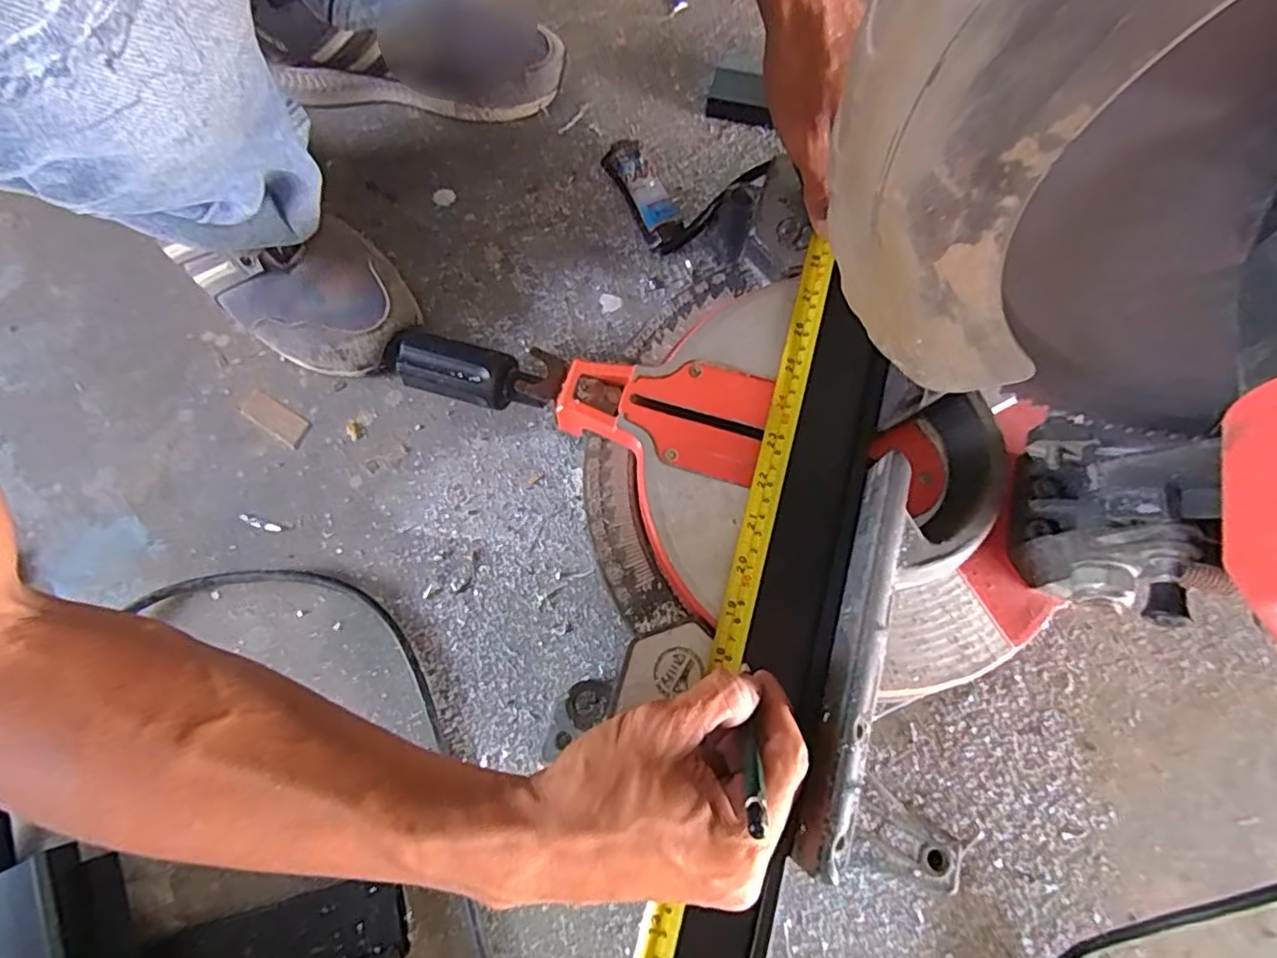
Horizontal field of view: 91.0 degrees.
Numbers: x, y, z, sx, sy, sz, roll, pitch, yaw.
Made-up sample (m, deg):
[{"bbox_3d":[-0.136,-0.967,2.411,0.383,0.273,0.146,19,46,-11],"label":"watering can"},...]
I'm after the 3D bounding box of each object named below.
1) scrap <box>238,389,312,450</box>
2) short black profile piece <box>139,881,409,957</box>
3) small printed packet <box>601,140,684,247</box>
[{"bbox_3d":[-0.272,-0.046,0.467,0.056,0.004,0.022,31,75,10],"label":"scrap"},{"bbox_3d":[-0.205,0.270,0.360,0.136,0.025,0.047,-15,72,-4],"label":"short black profile piece"},{"bbox_3d":[0.004,-0.243,0.529,0.032,0.018,0.102,-25,73,-7],"label":"small printed packet"}]

